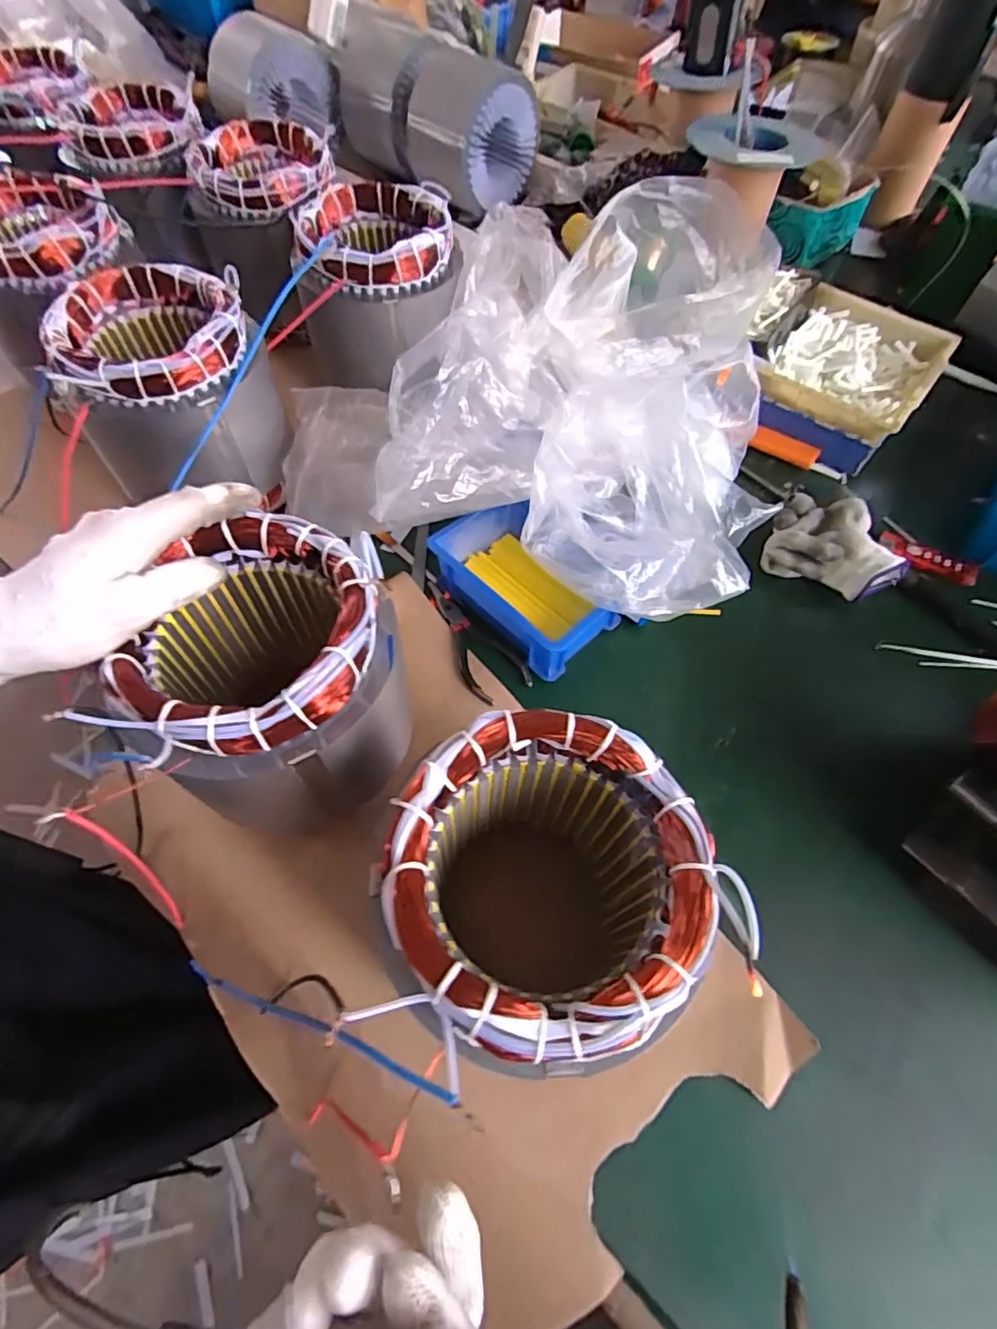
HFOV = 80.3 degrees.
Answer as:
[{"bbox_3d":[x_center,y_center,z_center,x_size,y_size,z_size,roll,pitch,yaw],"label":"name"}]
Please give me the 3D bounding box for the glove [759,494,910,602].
[{"bbox_3d":[0.296,-0.106,0.518,0.113,0.036,0.091,21,63,11],"label":"glove"}]

